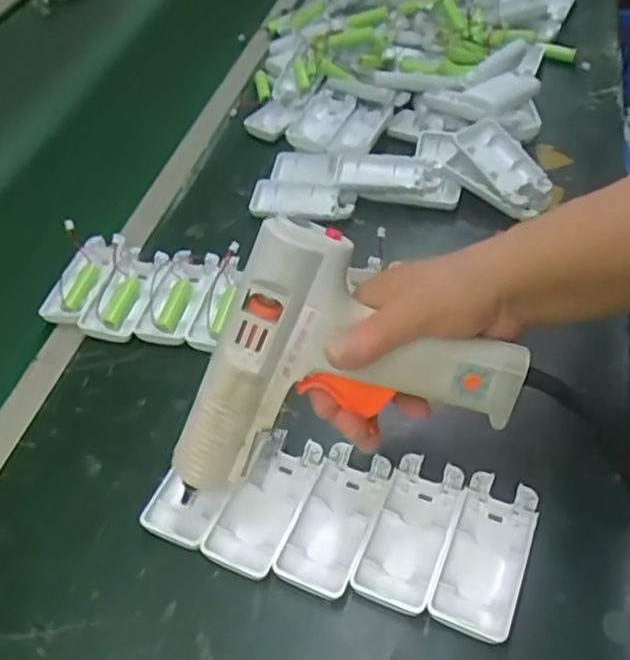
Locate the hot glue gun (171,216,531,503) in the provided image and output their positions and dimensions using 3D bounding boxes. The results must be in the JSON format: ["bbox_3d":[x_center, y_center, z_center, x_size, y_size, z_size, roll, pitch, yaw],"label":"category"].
[{"bbox_3d":[0.000,0.007,0.379,0.205,0.138,0.038,-19,18,11],"label":"hot glue gun"}]

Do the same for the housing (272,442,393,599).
[{"bbox_3d":[0.013,0.116,0.415,0.045,0.012,0.093,17,52,19],"label":"housing"}]

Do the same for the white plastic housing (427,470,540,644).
[{"bbox_3d":[0.101,0.133,0.394,0.044,0.018,0.094,16,52,19],"label":"white plastic housing"}]

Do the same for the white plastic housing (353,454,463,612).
[{"bbox_3d":[0.058,0.121,0.405,0.045,0.012,0.093,16,52,19],"label":"white plastic housing"}]

